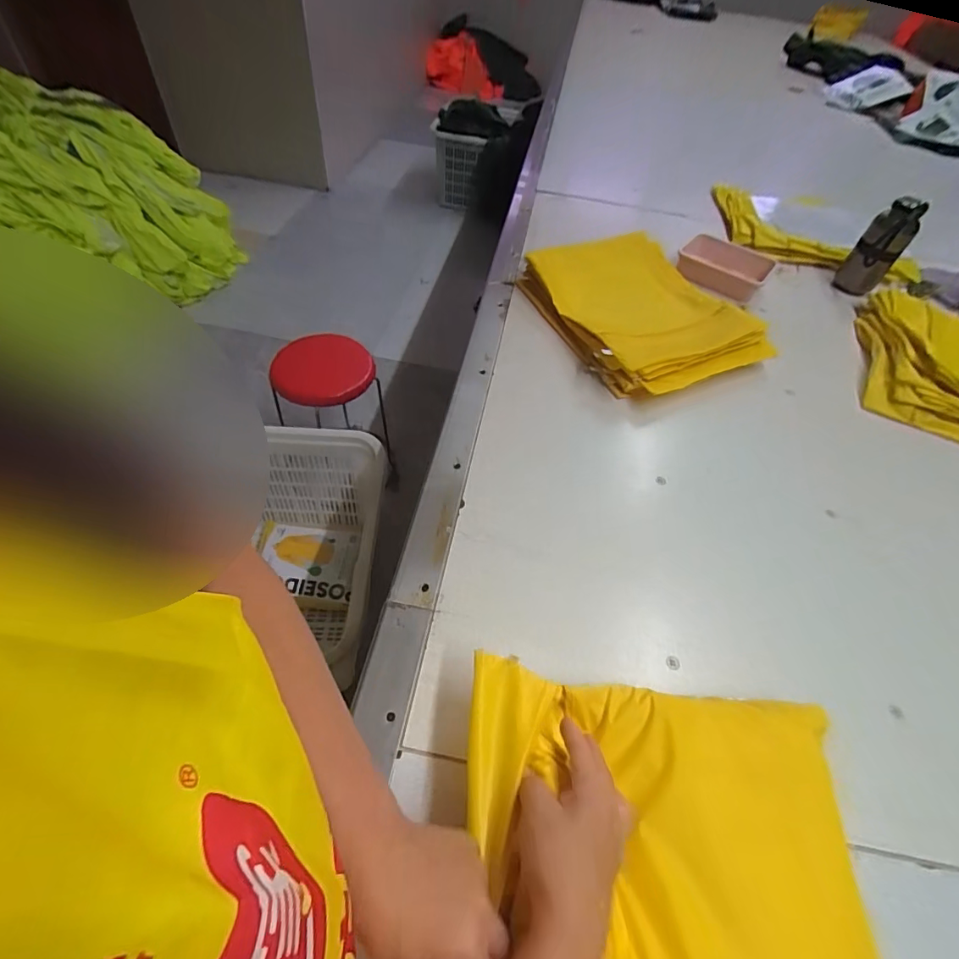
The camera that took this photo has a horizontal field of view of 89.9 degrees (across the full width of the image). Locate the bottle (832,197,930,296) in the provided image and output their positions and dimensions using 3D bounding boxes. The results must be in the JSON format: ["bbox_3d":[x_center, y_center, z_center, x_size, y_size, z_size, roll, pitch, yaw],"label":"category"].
[{"bbox_3d":[0.804,-0.466,0.964,0.080,0.151,0.078,35,58,22],"label":"bottle"}]

